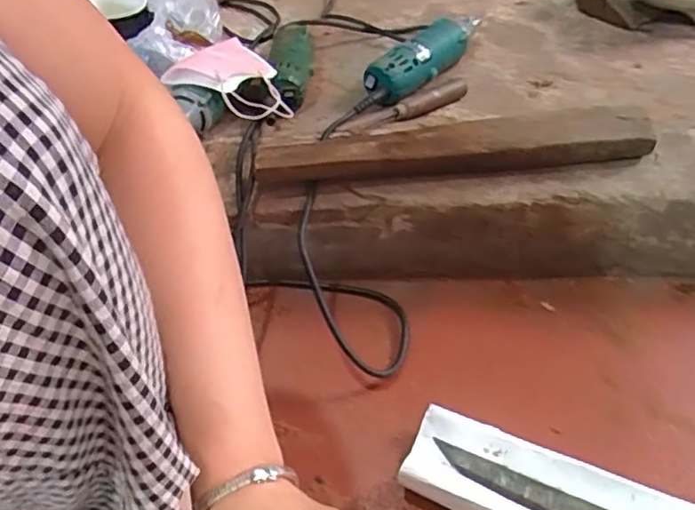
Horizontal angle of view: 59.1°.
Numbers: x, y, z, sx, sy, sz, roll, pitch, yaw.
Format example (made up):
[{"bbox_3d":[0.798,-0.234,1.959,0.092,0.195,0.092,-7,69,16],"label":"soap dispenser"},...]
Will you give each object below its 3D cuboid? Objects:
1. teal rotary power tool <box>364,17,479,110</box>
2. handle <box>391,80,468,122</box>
[{"bbox_3d":[0.083,-0.224,0.725,0.060,0.063,0.164,23,56,24],"label":"teal rotary power tool"},{"bbox_3d":[0.092,-0.170,0.680,0.109,0.025,0.017,-29,51,-36],"label":"handle"}]

